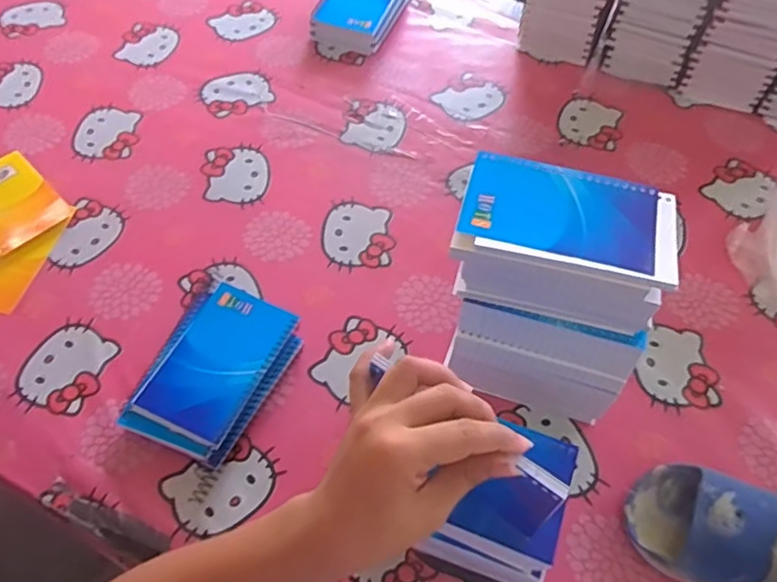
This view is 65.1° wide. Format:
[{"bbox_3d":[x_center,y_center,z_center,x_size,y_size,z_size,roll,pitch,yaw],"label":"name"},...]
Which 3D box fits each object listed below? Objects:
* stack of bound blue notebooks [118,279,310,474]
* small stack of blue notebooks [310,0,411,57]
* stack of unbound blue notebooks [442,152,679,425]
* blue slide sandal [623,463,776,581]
[{"bbox_3d":[-0.148,0.068,0.521,0.103,0.028,0.142,21,60,11],"label":"stack of bound blue notebooks"},{"bbox_3d":[-0.036,-0.365,0.787,0.088,0.035,0.138,20,60,11],"label":"small stack of blue notebooks"},{"bbox_3d":[0.119,0.006,0.479,0.148,0.171,0.116,15,59,8],"label":"stack of unbound blue notebooks"},{"bbox_3d":[0.266,0.182,0.435,0.172,0.059,0.081,20,60,11],"label":"blue slide sandal"}]

